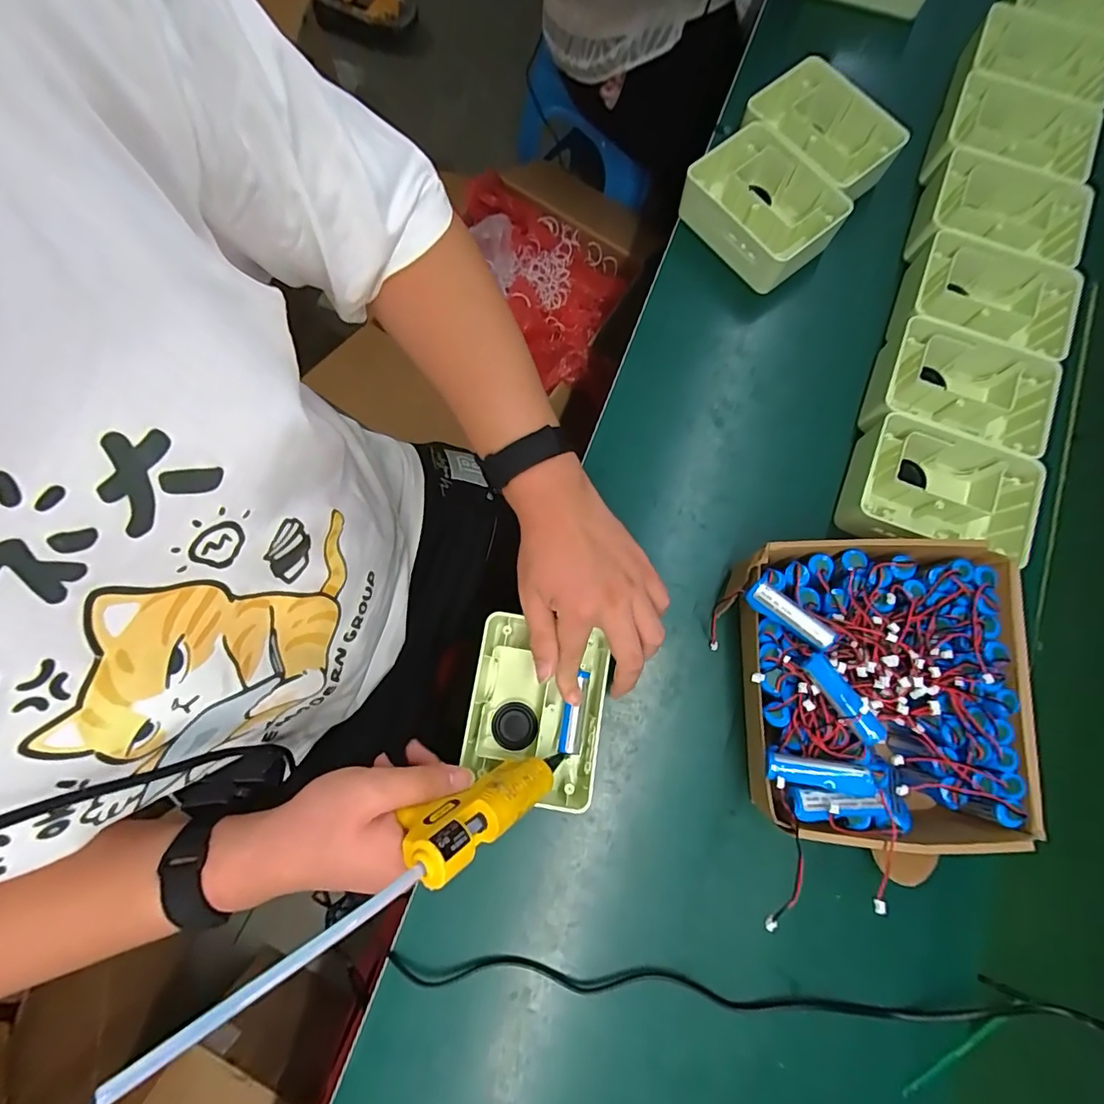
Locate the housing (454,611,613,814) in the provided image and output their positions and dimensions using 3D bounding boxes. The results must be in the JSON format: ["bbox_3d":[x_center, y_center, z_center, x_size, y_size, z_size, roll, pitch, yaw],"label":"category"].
[{"bbox_3d":[-0.014,0.133,0.427,0.107,0.049,0.140,11,78,1],"label":"housing"}]

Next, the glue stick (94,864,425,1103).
[{"bbox_3d":[-0.128,0.203,0.252,0.146,0.009,0.009,-17,76,-41],"label":"glue stick"}]

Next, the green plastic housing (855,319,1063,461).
[{"bbox_3d":[0.380,-0.143,0.486,0.147,0.053,0.106,22,78,4],"label":"green plastic housing"}]

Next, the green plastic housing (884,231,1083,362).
[{"bbox_3d":[0.419,-0.237,0.503,0.156,0.049,0.119,21,78,4],"label":"green plastic housing"}]

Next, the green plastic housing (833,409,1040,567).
[{"bbox_3d":[0.344,-0.048,0.463,0.149,0.053,0.112,20,78,3],"label":"green plastic housing"}]

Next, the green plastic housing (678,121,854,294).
[{"bbox_3d":[0.218,-0.354,0.532,0.109,0.058,0.141,-43,82,-9],"label":"green plastic housing"}]

